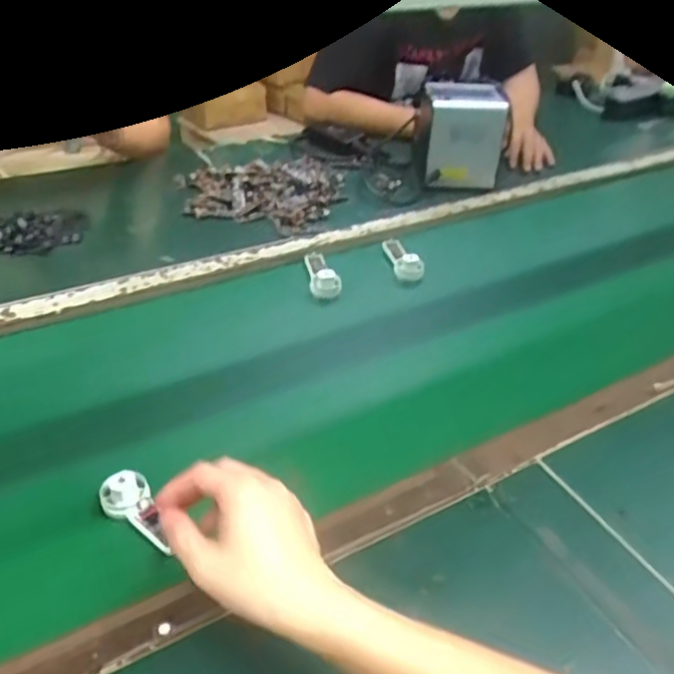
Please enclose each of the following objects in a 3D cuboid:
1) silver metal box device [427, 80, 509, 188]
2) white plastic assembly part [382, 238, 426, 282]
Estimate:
[{"bbox_3d":[0.204,-0.337,1.079,0.122,0.134,0.118,5,38,0],"label":"silver metal box device"},{"bbox_3d":[0.092,-0.116,0.902,0.034,0.036,0.100,-4,37,-11],"label":"white plastic assembly part"}]

